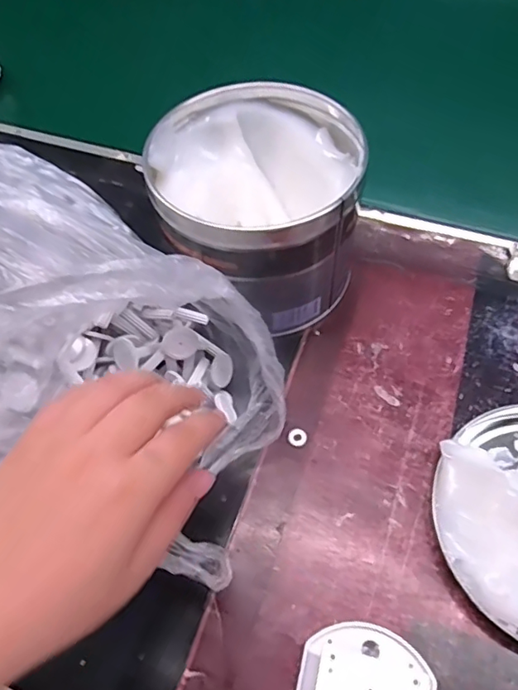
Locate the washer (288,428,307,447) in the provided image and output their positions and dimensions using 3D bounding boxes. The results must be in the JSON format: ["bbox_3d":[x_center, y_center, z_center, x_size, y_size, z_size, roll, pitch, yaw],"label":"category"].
[{"bbox_3d":[0.023,0.055,0.318,0.011,0.004,0.010,-1,58,1],"label":"washer"}]

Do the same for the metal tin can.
[{"bbox_3d":[0.000,-0.088,0.348,0.124,0.103,0.120,-1,58,1],"label":"metal tin can"}]

